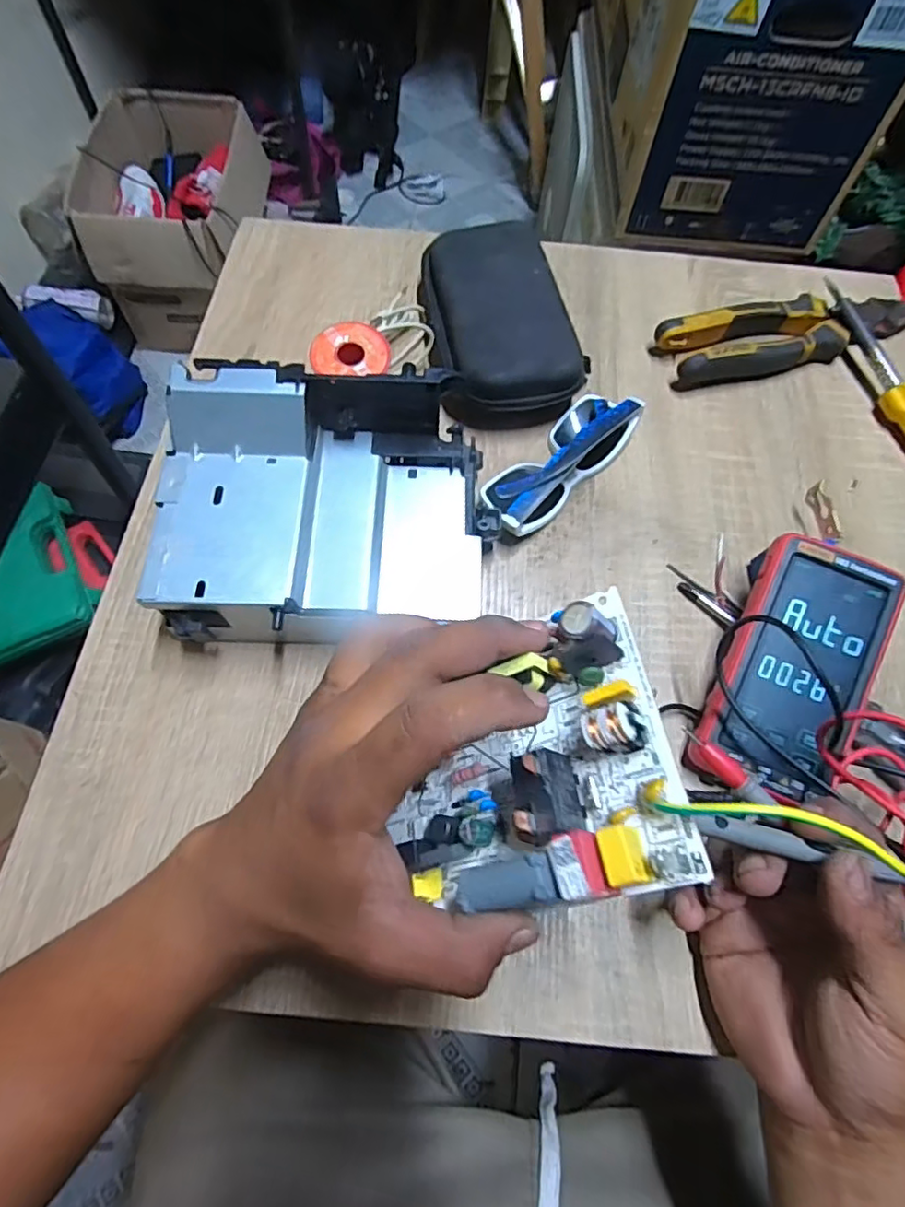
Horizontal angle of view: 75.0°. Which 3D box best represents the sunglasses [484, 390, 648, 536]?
[{"bbox_3d":[0.074,-0.104,0.416,0.049,0.042,0.141,41,70,15],"label":"sunglasses"}]

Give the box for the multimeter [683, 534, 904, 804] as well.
[{"bbox_3d":[0.198,0.034,0.342,0.078,0.022,0.139,27,83,10],"label":"multimeter"}]

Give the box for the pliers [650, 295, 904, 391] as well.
[{"bbox_3d":[0.279,-0.223,0.487,0.227,0.030,0.056,-15,67,-9],"label":"pliers"}]

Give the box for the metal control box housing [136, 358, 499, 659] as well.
[{"bbox_3d":[-0.071,-0.055,0.353,0.186,0.094,0.149,1,65,-2],"label":"metal control box housing"}]

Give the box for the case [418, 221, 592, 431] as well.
[{"bbox_3d":[0.032,-0.218,0.460,0.101,0.051,0.177,-8,66,-6],"label":"case"}]

